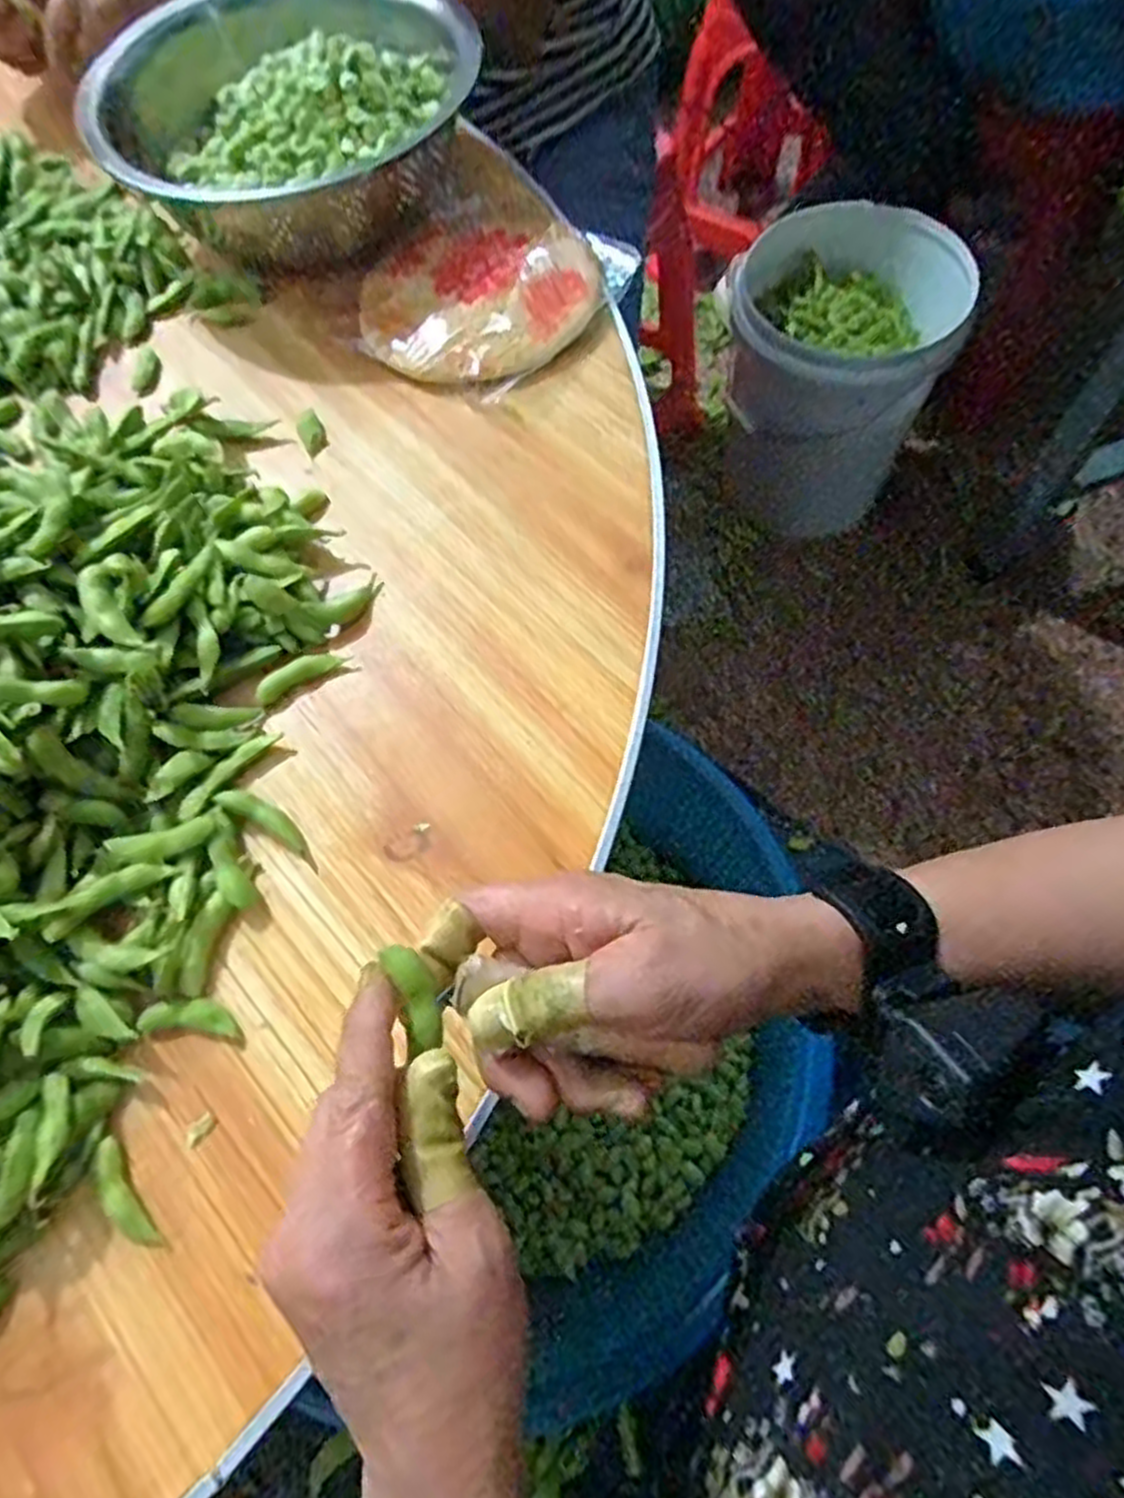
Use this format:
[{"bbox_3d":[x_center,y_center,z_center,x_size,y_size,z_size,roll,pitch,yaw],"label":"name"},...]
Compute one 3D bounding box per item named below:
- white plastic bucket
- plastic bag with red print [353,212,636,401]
[{"bbox_3d":[0.403,-0.581,1.196,0.318,0.320,0.388,21,69,12],"label":"white plastic bucket"},{"bbox_3d":[-0.048,-0.283,0.484,0.134,0.020,0.147,34,72,15],"label":"plastic bag with red print"}]

